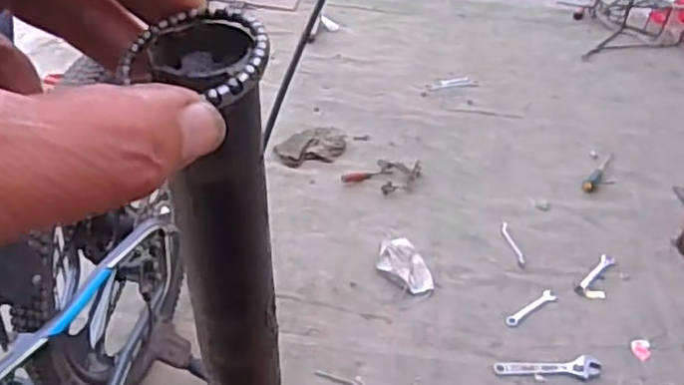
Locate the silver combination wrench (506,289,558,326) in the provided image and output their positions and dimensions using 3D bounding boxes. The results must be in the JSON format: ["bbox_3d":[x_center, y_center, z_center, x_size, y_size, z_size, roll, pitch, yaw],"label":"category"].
[{"bbox_3d":[0.375,0.230,1.381,0.137,0.012,0.031,-21,46,-30],"label":"silver combination wrench"}]

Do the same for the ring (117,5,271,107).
[{"bbox_3d":[-0.036,-0.038,0.180,0.038,0.004,0.033,12,60,25],"label":"ring"}]

